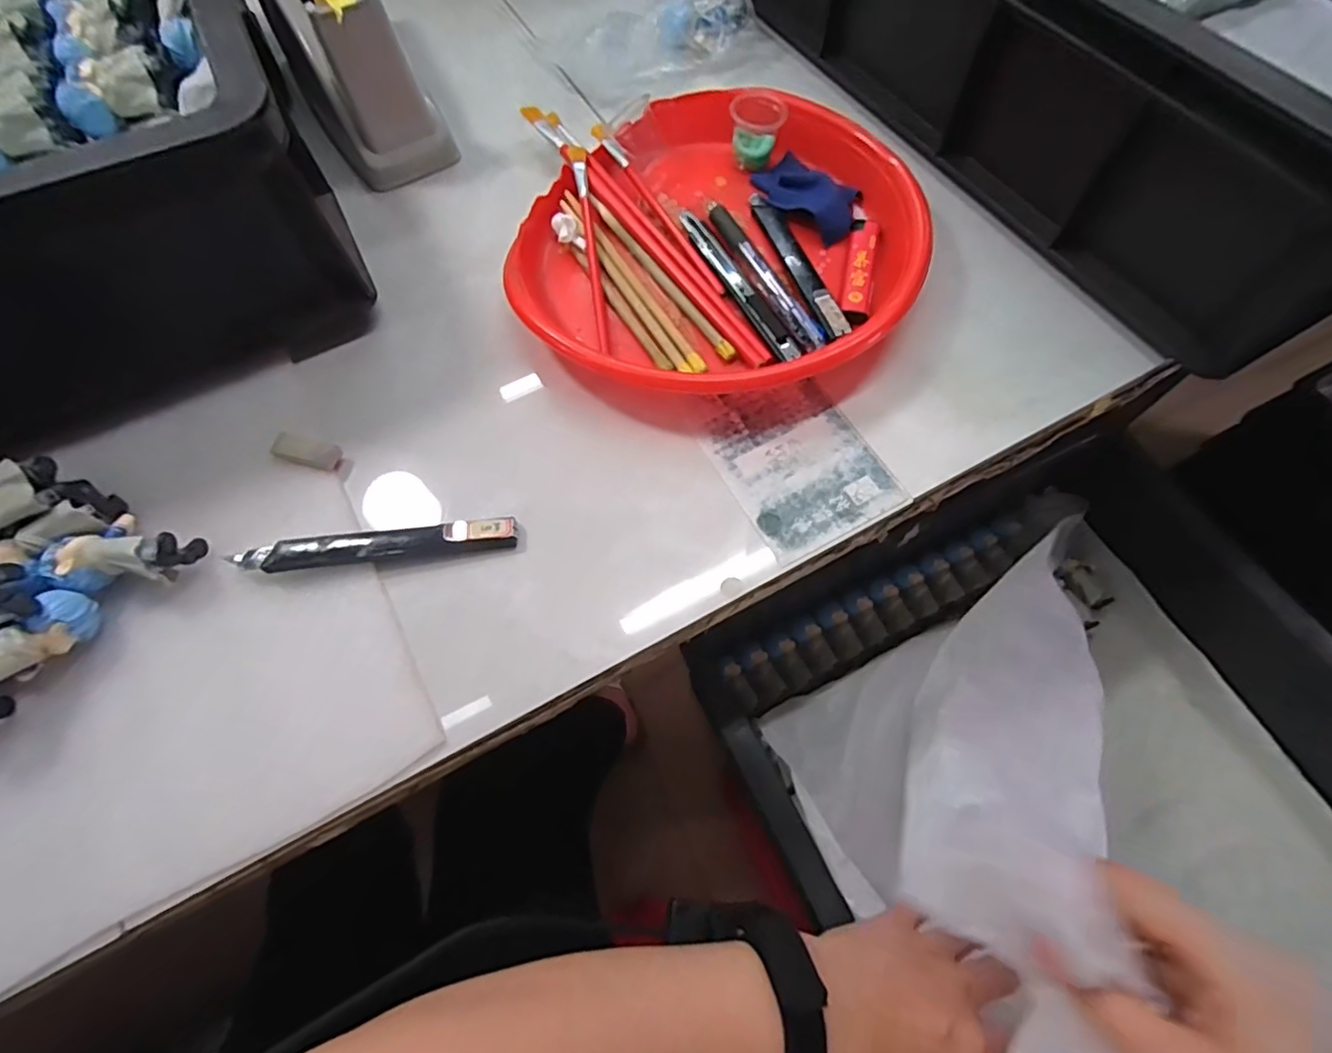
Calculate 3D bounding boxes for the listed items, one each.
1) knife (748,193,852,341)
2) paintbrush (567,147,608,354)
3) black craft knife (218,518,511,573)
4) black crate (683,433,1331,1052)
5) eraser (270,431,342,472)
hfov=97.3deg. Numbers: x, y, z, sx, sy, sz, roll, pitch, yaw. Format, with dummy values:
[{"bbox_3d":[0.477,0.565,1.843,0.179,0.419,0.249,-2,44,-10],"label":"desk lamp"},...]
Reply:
[{"bbox_3d":[0.083,-0.165,0.366,0.020,0.011,0.133,-15,67,-7],"label":"knife"},{"bbox_3d":[-0.050,-0.181,0.371,0.012,0.015,0.159,-6,66,-3],"label":"paintbrush"},{"bbox_3d":[-0.144,0.009,0.297,0.132,0.013,0.019,-6,66,-3],"label":"black craft knife"},{"bbox_3d":[0.338,0.261,0.405,0.424,0.138,0.599,-25,68,-9],"label":"black crate"},{"bbox_3d":[-0.197,-0.041,0.321,0.037,0.007,0.014,13,66,5],"label":"eraser"}]

